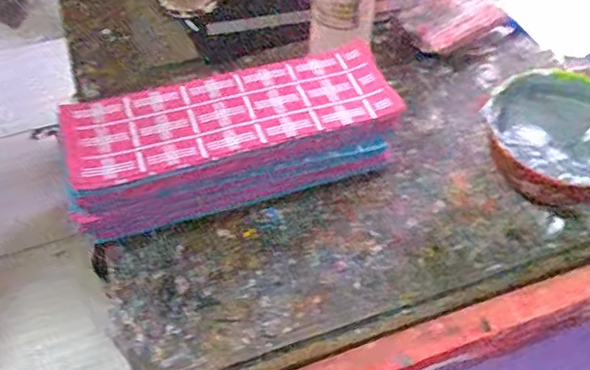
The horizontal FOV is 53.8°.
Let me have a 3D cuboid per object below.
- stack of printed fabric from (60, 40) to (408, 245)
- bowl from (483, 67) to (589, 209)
[{"bbox_3d":[-0.072,-0.052,0.659,0.371,0.108,0.149,-17,53,-15],"label":"stack of printed fabric"},{"bbox_3d":[0.300,-0.047,0.668,0.166,0.089,0.175,1,51,-1],"label":"bowl"}]

